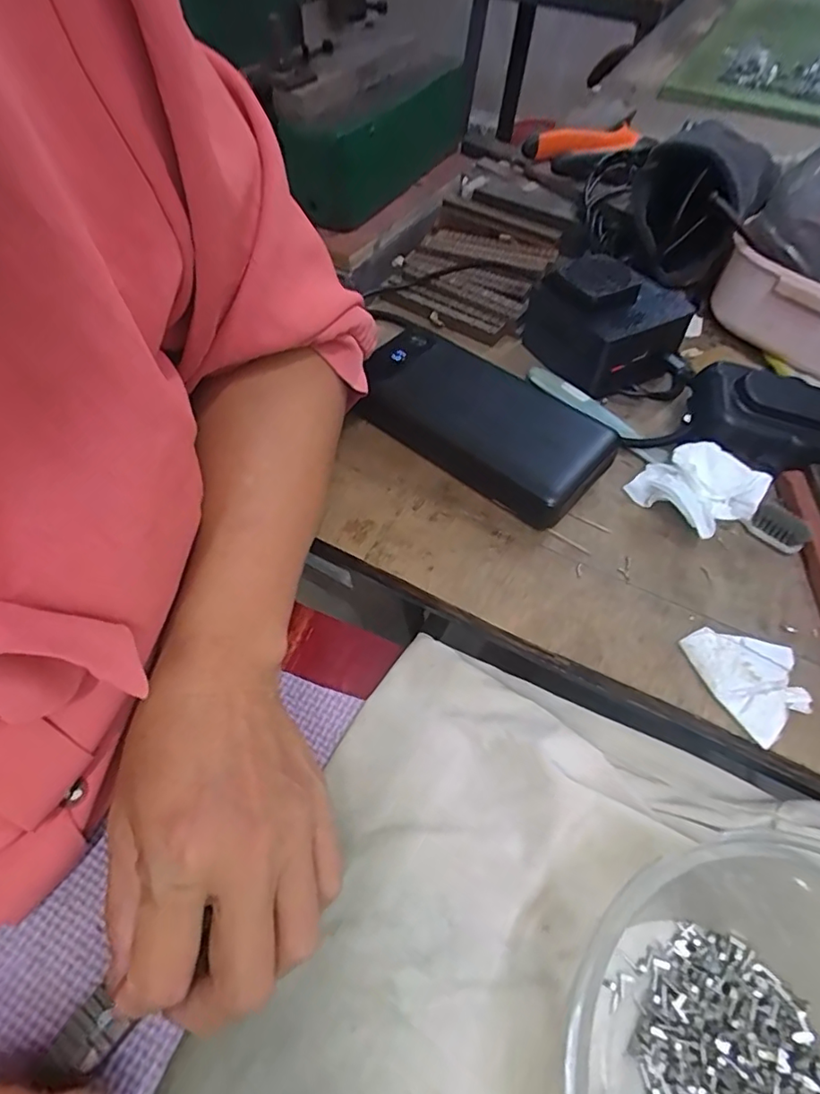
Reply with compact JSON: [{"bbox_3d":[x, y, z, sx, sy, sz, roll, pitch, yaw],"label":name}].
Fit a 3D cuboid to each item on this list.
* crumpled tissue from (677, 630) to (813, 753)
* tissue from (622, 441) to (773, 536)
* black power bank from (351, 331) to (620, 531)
[{"bbox_3d":[0.153,0.057,0.257,0.041,0.013,0.052,-29,60,-19],"label":"crumpled tissue"},{"bbox_3d":[0.155,-0.031,0.306,0.047,0.026,0.051,-26,59,-18],"label":"tissue"},{"bbox_3d":[0.042,-0.077,0.331,0.150,0.028,0.071,35,62,21],"label":"black power bank"}]

